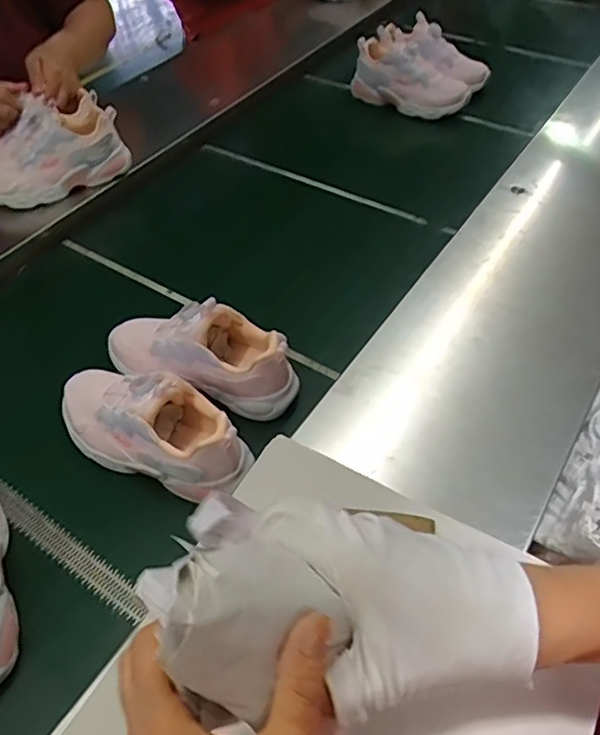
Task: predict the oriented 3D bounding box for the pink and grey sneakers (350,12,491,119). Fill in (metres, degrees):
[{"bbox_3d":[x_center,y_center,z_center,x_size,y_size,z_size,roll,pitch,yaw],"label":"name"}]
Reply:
[{"bbox_3d":[0.212,-0.538,1.049,0.220,0.114,0.161,19,51,18],"label":"pink and grey sneakers"}]

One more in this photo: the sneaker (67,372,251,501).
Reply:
[{"bbox_3d":[-0.151,0.053,0.567,0.210,0.089,0.074,19,51,18],"label":"sneaker"}]

